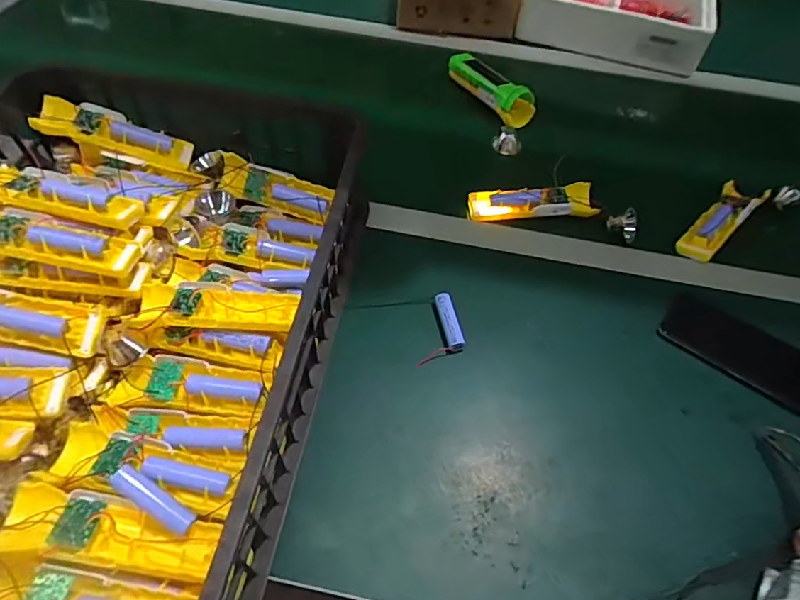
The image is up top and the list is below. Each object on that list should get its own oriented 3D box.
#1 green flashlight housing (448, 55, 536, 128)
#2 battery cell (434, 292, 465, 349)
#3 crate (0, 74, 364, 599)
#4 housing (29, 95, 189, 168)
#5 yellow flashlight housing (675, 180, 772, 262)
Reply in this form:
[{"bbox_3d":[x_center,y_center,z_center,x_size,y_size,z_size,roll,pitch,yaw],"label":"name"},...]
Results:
[{"bbox_3d":[0.139,-0.329,0.815,0.053,0.047,0.181,-22,60,-18],"label":"green flashlight housing"},{"bbox_3d":[0.053,0.022,0.575,0.017,0.021,0.067,-10,57,-10],"label":"battery cell"},{"bbox_3d":[-0.274,0.027,0.481,0.389,0.121,0.580,9,55,2],"label":"crate"},{"bbox_3d":[-0.324,-0.192,0.607,0.160,0.023,0.054,16,53,-17],"label":"housing"},{"bbox_3d":[0.425,-0.110,0.698,0.183,0.029,0.050,-38,65,-25],"label":"yellow flashlight housing"}]

